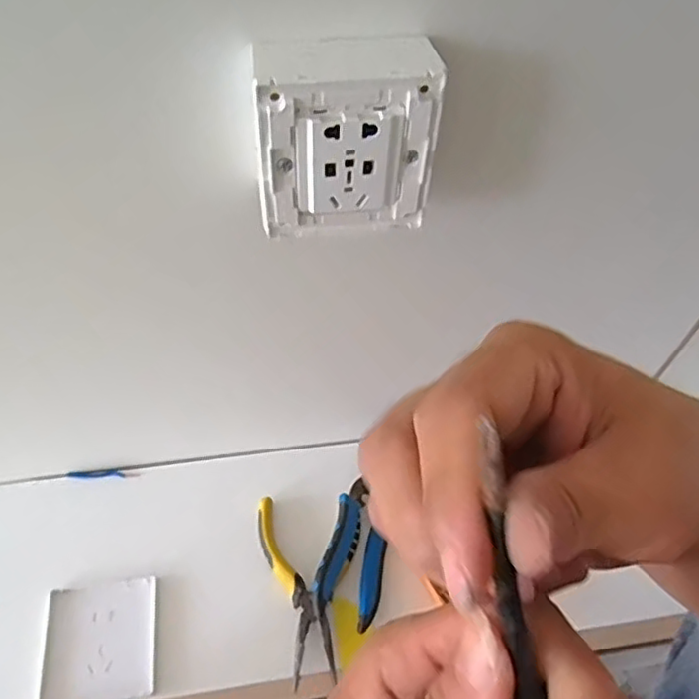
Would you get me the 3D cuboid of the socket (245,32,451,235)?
[{"bbox_3d":[-0.003,-0.104,0.307,0.083,0.086,0.043,-4,54,-5],"label":"socket"}]

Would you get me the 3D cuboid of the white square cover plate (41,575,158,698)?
[{"bbox_3d":[-0.201,0.236,0.510,0.086,0.004,0.090,-6,55,-7],"label":"white square cover plate"}]

